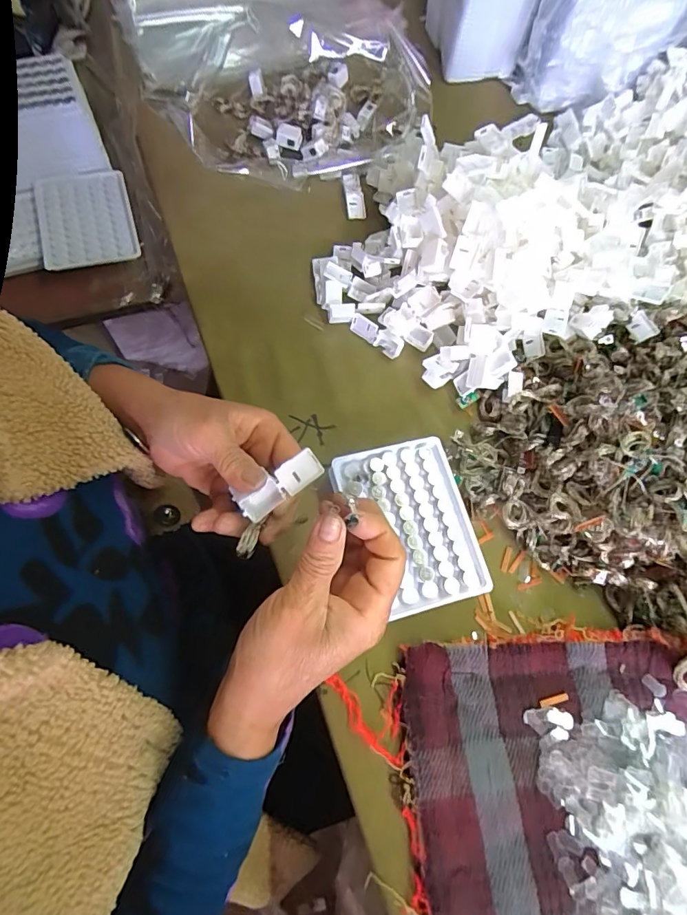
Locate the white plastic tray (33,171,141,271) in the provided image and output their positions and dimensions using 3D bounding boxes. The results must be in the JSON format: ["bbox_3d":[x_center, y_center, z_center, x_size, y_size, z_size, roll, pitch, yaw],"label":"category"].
[{"bbox_3d":[-0.279,-0.257,0.498,0.095,0.008,0.117,-15,72,-10],"label":"white plastic tray"}]

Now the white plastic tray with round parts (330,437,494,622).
[{"bbox_3d":[0.052,0.054,0.369,0.093,0.026,0.129,-13,71,-10],"label":"white plastic tray with round parts"}]

